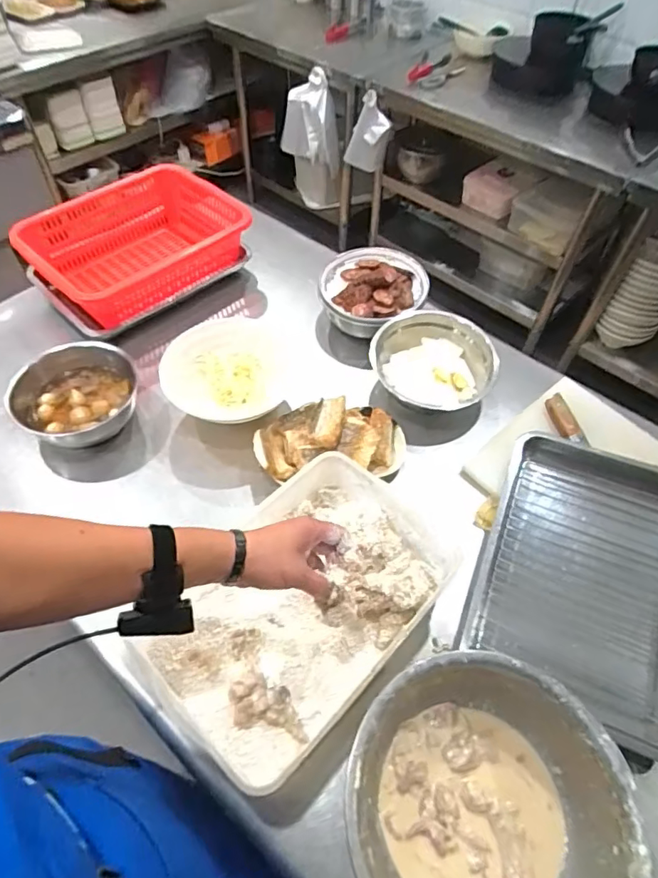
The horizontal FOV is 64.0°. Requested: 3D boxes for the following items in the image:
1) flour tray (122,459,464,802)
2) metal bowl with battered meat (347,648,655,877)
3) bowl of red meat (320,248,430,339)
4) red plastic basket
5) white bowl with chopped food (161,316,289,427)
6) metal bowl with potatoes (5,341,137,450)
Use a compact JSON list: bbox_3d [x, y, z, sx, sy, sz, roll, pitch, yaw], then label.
[{"bbox_3d":[-0.031,0.207,0.662,0.229,0.088,0.373,38,61,23],"label":"flour tray"},{"bbox_3d":[0.157,0.381,0.542,0.267,0.106,0.268,1,54,-1],"label":"metal bowl with battered meat"},{"bbox_3d":[0.086,-0.289,1.028,0.190,0.082,0.195,1,54,-1],"label":"bowl of red meat"},{"bbox_3d":[-0.372,-0.390,1.081,0.413,0.141,0.297,-35,62,-24],"label":"red plastic basket"},{"bbox_3d":[-0.175,-0.124,0.914,0.204,0.060,0.192,1,54,-1],"label":"white bowl with chopped food"},{"bbox_3d":[-0.411,-0.073,0.860,0.189,0.063,0.192,1,54,-1],"label":"metal bowl with potatoes"}]

